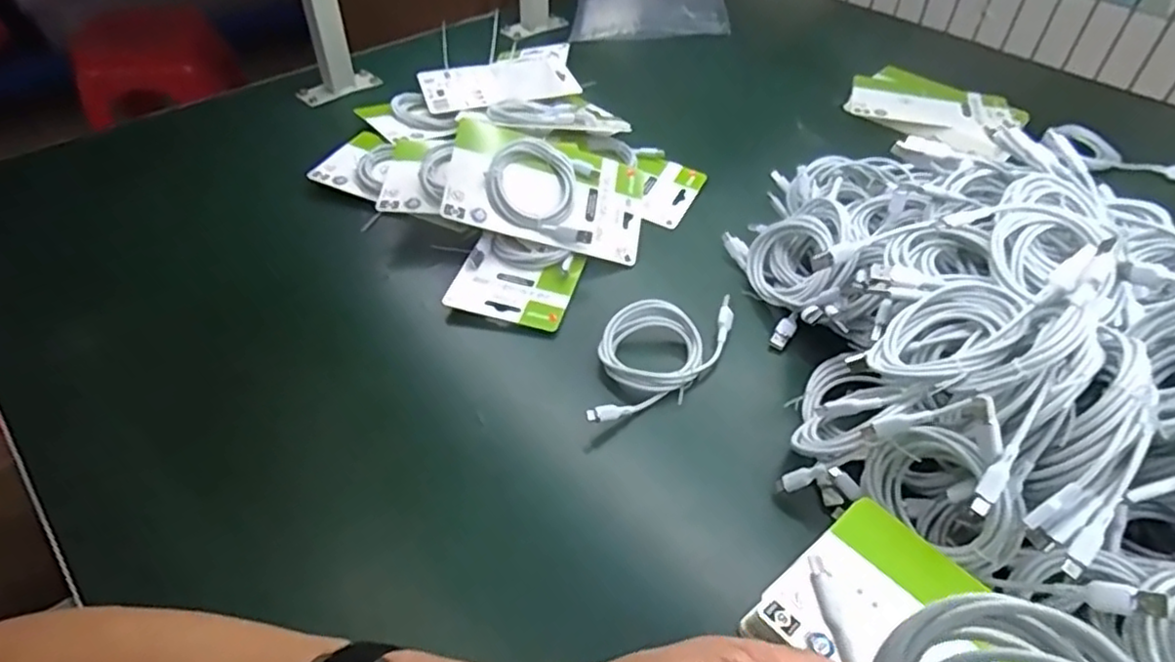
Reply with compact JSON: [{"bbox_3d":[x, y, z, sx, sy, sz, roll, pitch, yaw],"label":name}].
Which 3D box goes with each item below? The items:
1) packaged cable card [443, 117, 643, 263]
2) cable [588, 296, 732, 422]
[{"bbox_3d":[-0.033,-0.130,0.616,0.182,0.026,0.107,14,73,-15],"label":"packaged cable card"},{"bbox_3d":[0.051,0.016,0.528,0.082,0.028,0.160,24,49,21],"label":"cable"}]

